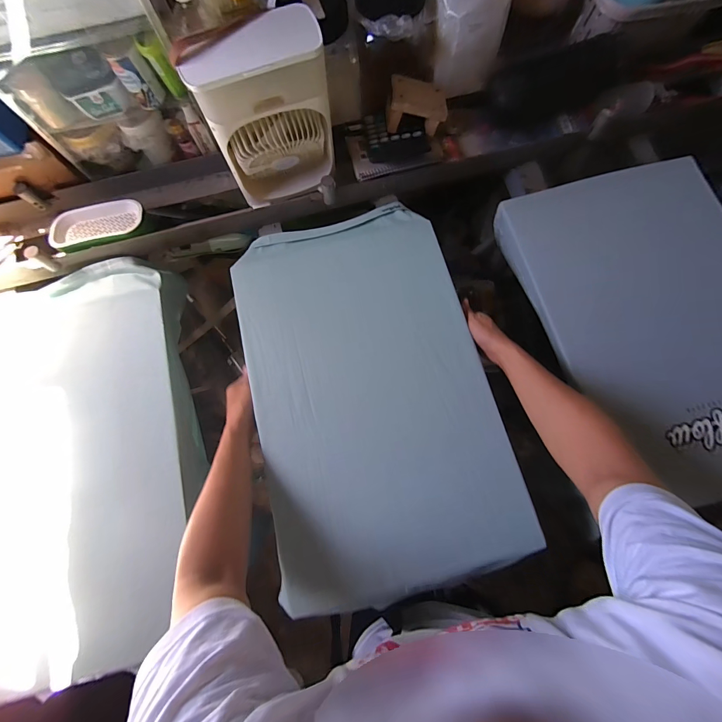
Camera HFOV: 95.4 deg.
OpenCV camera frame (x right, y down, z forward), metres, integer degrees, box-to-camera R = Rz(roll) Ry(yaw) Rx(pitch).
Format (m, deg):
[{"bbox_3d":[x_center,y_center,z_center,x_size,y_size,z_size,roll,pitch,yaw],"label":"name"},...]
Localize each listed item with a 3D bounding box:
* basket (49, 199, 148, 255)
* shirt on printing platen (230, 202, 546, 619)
[{"bbox_3d":[-0.519,-0.269,0.662,0.184,0.035,0.089,-12,76,-1],"label":"basket"},{"bbox_3d":[0.011,0.036,0.588,0.402,0.023,0.664,-14,76,-2],"label":"shirt on printing platen"}]

